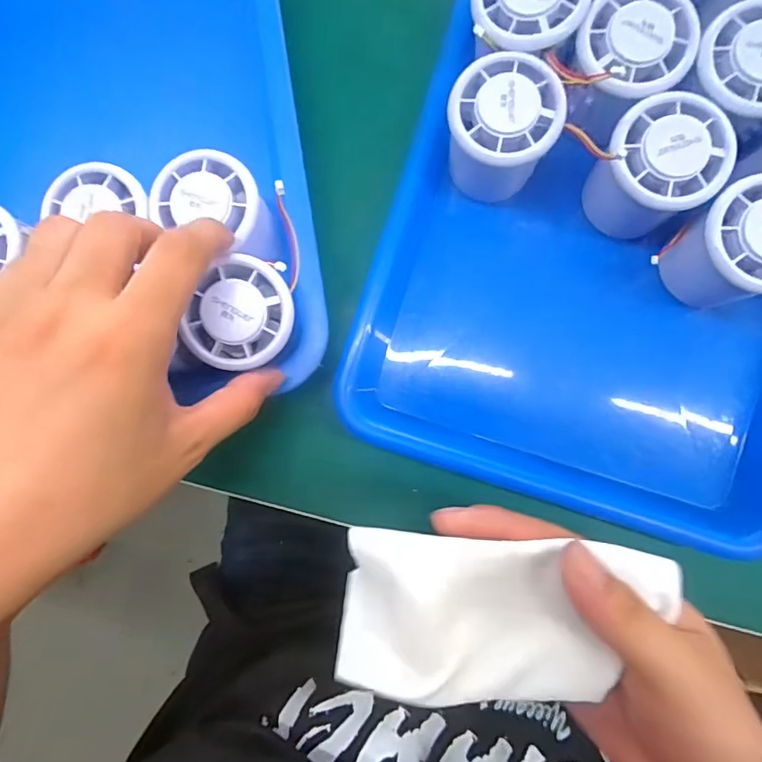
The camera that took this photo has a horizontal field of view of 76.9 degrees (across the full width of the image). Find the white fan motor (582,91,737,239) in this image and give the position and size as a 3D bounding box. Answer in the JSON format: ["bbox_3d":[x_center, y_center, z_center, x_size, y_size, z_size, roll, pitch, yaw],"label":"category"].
[{"bbox_3d":[0.141,-0.108,0.253,0.056,0.056,0.055,29,88,4],"label":"white fan motor"}]

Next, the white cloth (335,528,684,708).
[{"bbox_3d":[0.051,0.098,0.198,0.133,0.026,0.066,5,87,3],"label":"white cloth"}]

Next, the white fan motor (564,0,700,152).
[{"bbox_3d":[0.125,-0.164,0.250,0.053,0.049,0.052,0,86,3],"label":"white fan motor"}]

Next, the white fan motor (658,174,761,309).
[{"bbox_3d":[0.184,-0.069,0.245,0.051,0.053,0.053,0,86,3],"label":"white fan motor"}]

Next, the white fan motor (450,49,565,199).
[{"bbox_3d":[0.063,-0.132,0.257,0.054,0.052,0.052,0,86,3],"label":"white fan motor"}]

